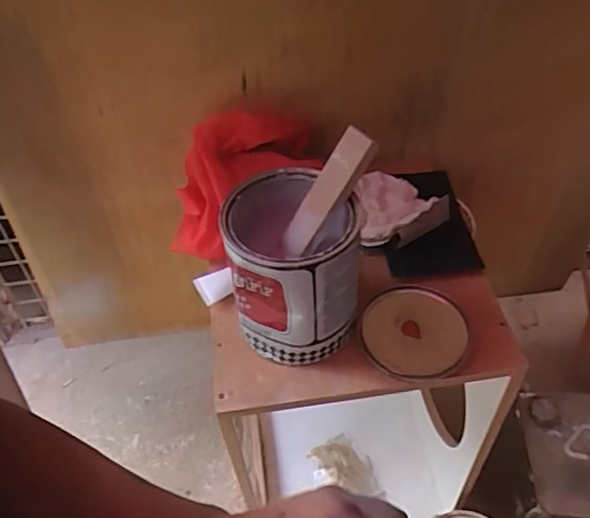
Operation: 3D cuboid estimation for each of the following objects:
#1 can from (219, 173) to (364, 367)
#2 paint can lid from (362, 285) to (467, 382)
[{"bbox_3d":[0.000,0.012,0.742,0.156,0.190,0.161,-4,45,4],"label":"can"},{"bbox_3d":[0.163,0.095,0.785,0.137,0.017,0.151,-7,48,-6],"label":"paint can lid"}]

